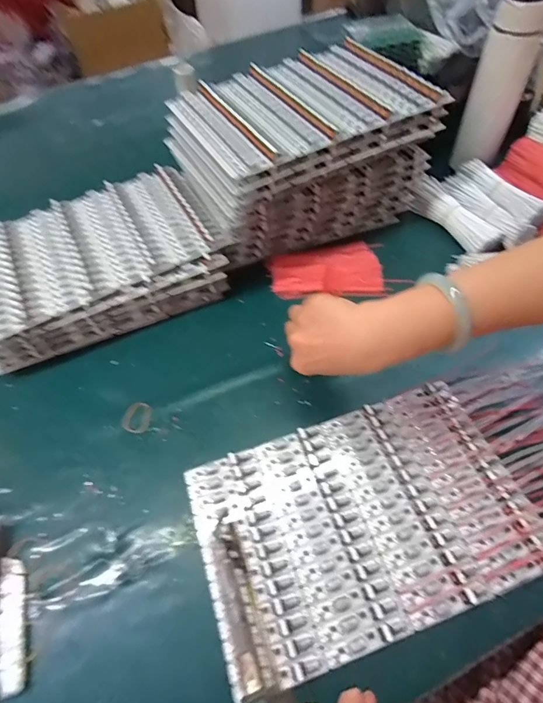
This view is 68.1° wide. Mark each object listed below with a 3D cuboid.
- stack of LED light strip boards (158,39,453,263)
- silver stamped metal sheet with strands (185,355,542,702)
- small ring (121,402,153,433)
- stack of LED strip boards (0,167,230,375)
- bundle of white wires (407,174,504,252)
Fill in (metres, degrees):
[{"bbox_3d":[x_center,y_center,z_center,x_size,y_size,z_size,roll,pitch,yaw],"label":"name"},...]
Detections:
[{"bbox_3d":[0.037,-0.260,0.550,0.294,0.167,0.196,-26,59,-14],"label":"stack of LED light strip boards"},{"bbox_3d":[0.149,0.130,0.380,0.428,0.022,0.189,-15,57,-8],"label":"silver stamped metal sheet with strands"},{"bbox_3d":[-0.147,0.072,0.443,0.030,0.005,0.034,15,58,11],"label":"small ring"},{"bbox_3d":[-0.229,-0.119,0.529,0.289,0.081,0.200,-21,58,-12],"label":"stack of LED strip boards"},{"bbox_3d":[0.255,-0.190,0.566,0.043,0.031,0.141,-22,58,-12],"label":"bundle of white wires"}]

